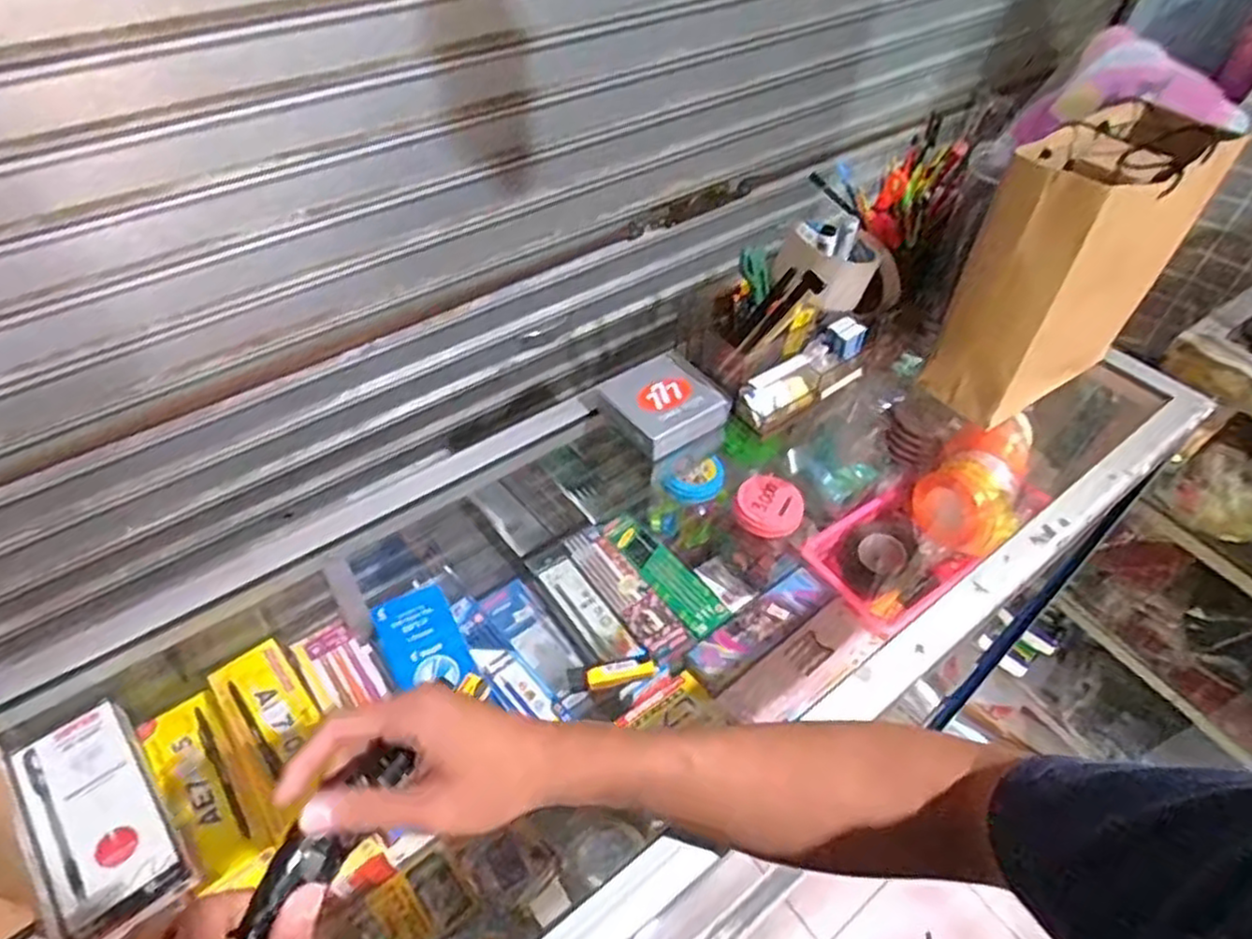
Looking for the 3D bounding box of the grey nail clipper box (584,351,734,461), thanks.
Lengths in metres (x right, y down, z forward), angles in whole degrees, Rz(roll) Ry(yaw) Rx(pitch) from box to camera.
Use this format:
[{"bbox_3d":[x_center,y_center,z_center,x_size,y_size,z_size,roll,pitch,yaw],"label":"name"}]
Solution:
[{"bbox_3d":[0.033,-0.061,0.661,0.095,0.025,0.095,-28,57,-25],"label":"grey nail clipper box"}]

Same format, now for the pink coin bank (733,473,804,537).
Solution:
[{"bbox_3d":[0.148,0.036,0.752,0.066,0.023,0.062,26,52,17],"label":"pink coin bank"}]

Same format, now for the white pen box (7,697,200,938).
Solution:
[{"bbox_3d":[-0.359,0.239,0.505,0.069,0.024,0.159,-33,59,-28],"label":"white pen box"}]

